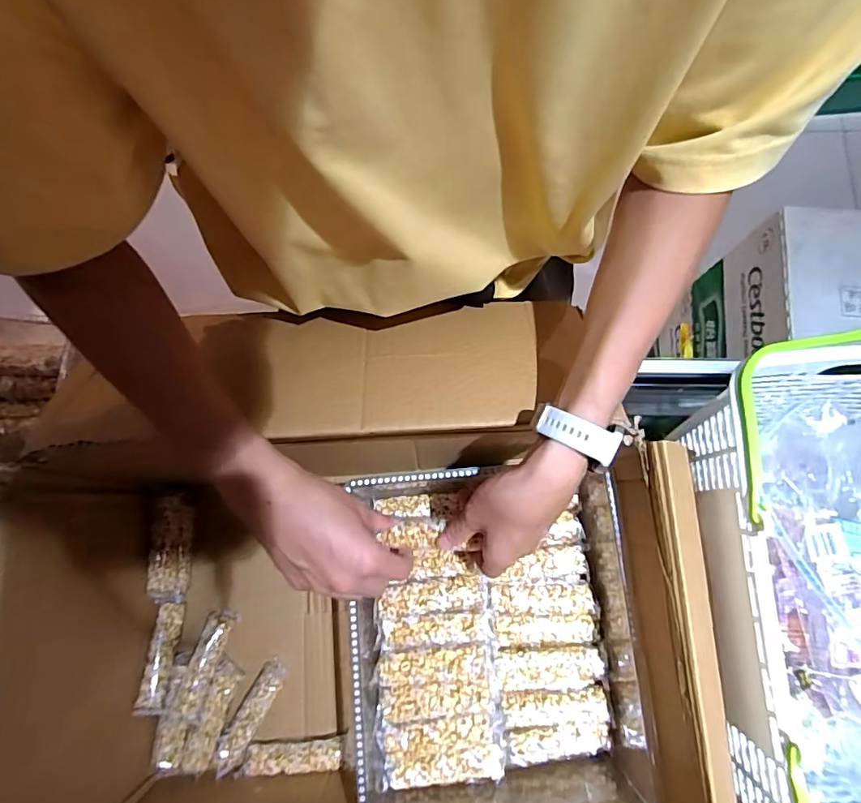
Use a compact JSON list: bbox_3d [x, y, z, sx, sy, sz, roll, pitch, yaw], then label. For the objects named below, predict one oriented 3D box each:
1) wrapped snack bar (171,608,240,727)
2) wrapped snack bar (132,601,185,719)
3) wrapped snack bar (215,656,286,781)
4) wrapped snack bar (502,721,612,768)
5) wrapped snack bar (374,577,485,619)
[{"bbox_3d":[-0.250,0.290,0.547,0.033,0.021,0.111,13,65,3],"label":"wrapped snack bar"},{"bbox_3d":[-0.294,0.279,0.545,0.024,0.024,0.110,0,65,1],"label":"wrapped snack bar"},{"bbox_3d":[-0.198,0.347,0.548,0.028,0.031,0.116,27,82,6],"label":"wrapped snack bar"},{"bbox_3d":[0.120,0.324,0.471,0.099,0.015,0.028,-5,80,0],"label":"wrapped snack bar"},{"bbox_3d":[-0.001,0.190,0.481,0.101,0.015,0.032,-4,80,0],"label":"wrapped snack bar"}]

